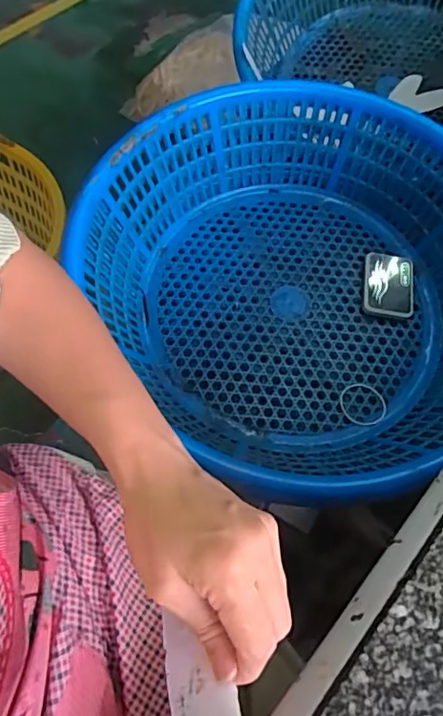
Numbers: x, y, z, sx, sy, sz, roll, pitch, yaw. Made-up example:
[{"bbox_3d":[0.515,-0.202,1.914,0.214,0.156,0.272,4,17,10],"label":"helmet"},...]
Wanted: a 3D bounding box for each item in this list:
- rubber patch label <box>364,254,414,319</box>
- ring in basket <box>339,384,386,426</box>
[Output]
[{"bbox_3d":[0.228,-0.102,0.739,0.066,0.009,0.097,6,65,1],"label":"rubber patch label"},{"bbox_3d":[0.178,0.058,0.676,0.060,0.005,0.054,-1,66,-8],"label":"ring in basket"}]

